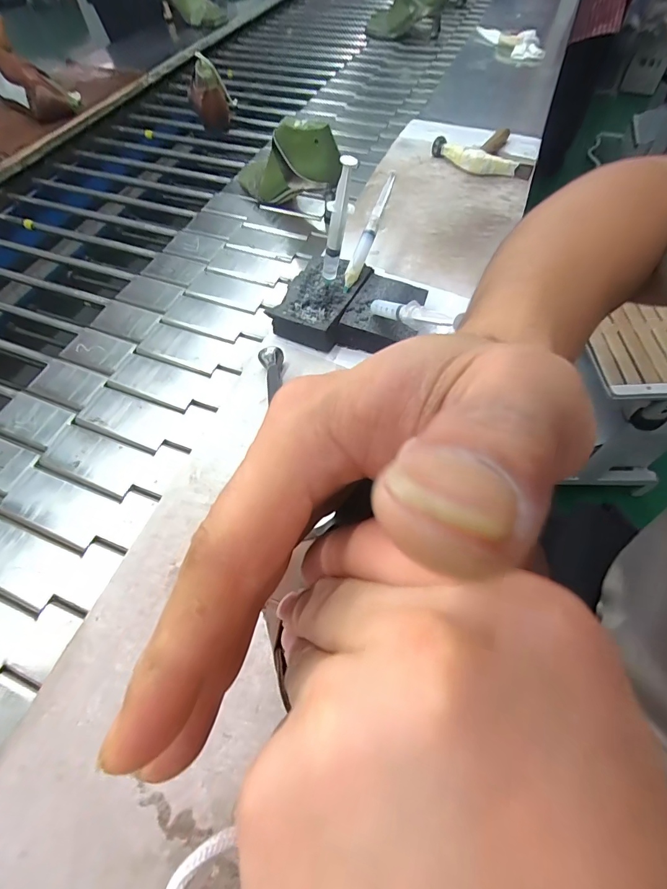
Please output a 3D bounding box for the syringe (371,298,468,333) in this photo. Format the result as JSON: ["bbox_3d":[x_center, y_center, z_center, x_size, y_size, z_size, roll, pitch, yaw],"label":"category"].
[{"bbox_3d":[0.071,-0.129,0.399,0.020,0.023,0.139,-29,34,-15],"label":"syringe"}]

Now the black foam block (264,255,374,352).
[{"bbox_3d":[-0.013,-0.177,0.493,0.080,0.033,0.124,21,61,15],"label":"black foam block"}]

